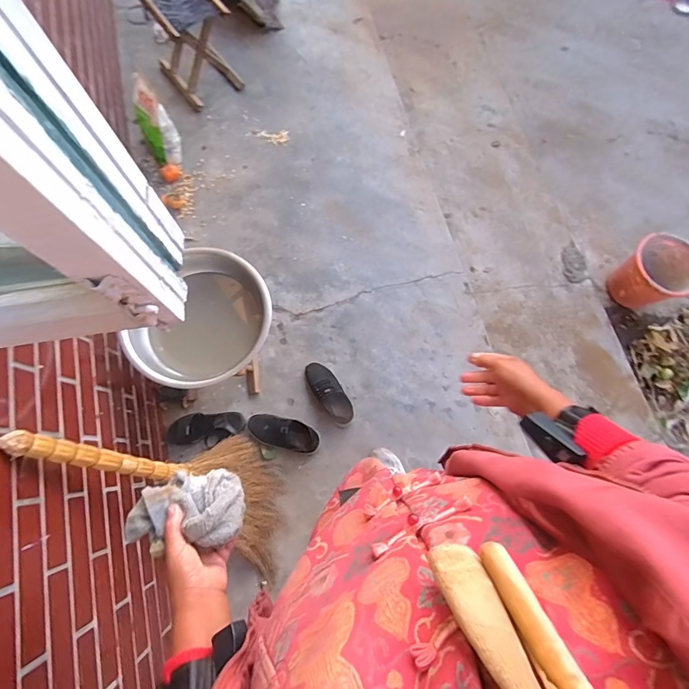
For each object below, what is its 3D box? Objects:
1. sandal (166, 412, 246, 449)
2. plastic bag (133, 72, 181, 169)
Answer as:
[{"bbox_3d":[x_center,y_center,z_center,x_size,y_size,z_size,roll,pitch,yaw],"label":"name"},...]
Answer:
[{"bbox_3d":[-0.464,0.282,1.305,0.252,0.047,0.102,-3,74,-1],"label":"sandal"},{"bbox_3d":[-0.734,-0.847,1.529,0.129,0.255,0.196,-29,76,-9],"label":"plastic bag"}]

